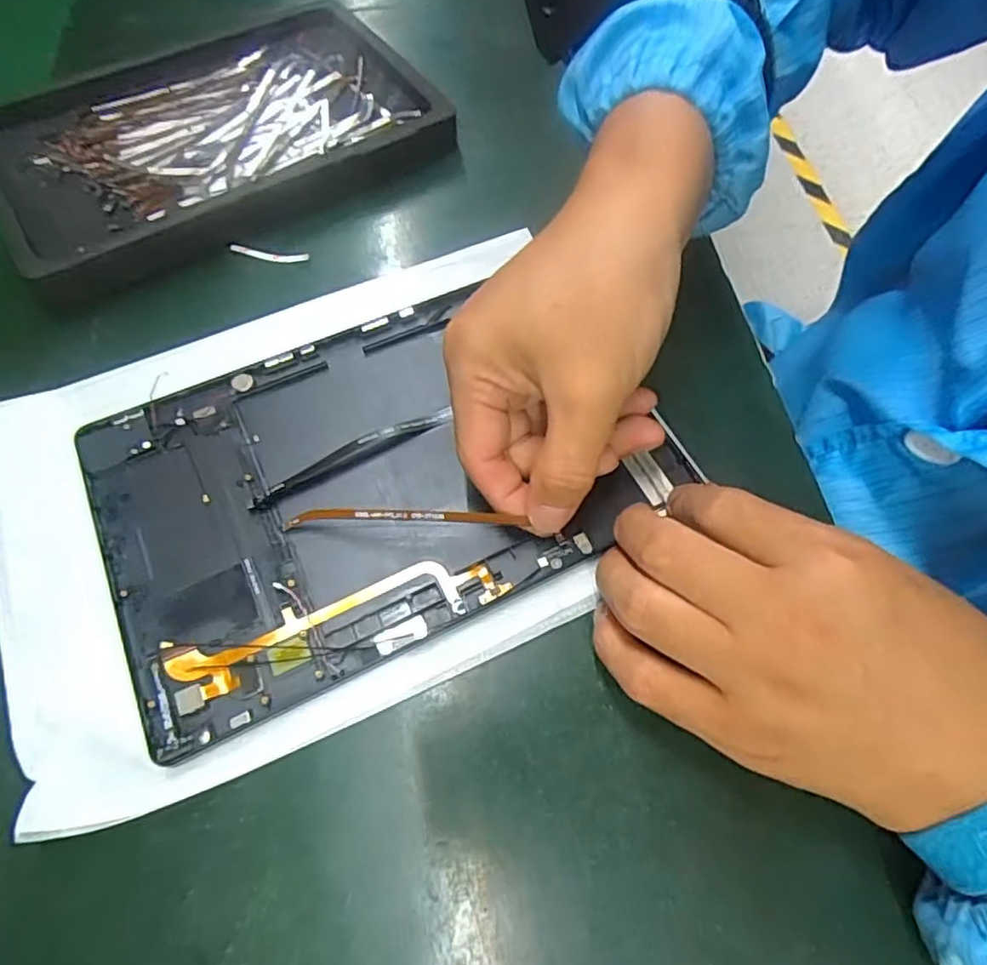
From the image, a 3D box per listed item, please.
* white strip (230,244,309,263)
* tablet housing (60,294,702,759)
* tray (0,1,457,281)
[{"bbox_3d":[-0.120,-0.122,0.338,0.042,0.005,0.006,4,61,3],"label":"white strip"},{"bbox_3d":[-0.049,-0.006,0.274,0.228,0.011,0.154,-24,65,-13],"label":"tablet housing"},{"bbox_3d":[-0.160,-0.204,0.363,0.241,0.026,0.153,-30,65,-14],"label":"tray"}]

